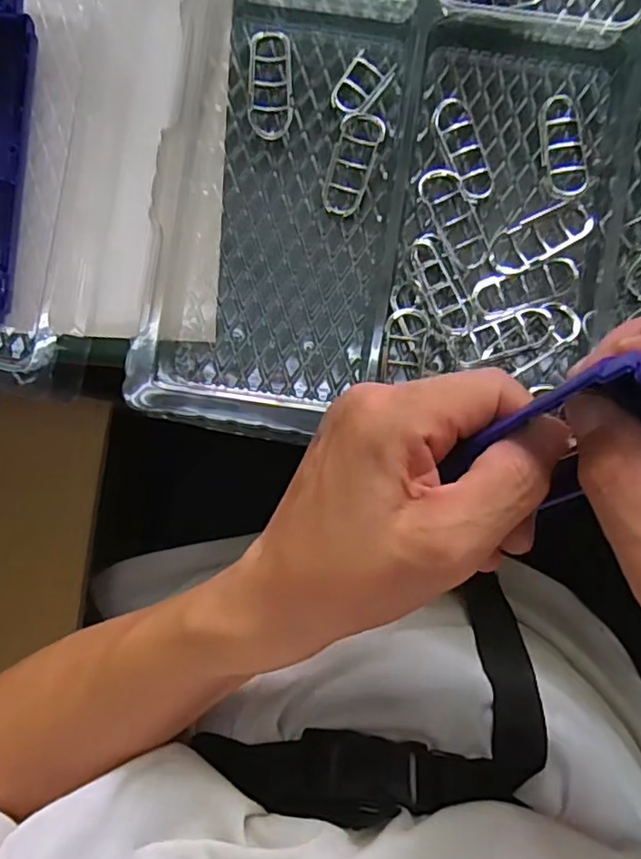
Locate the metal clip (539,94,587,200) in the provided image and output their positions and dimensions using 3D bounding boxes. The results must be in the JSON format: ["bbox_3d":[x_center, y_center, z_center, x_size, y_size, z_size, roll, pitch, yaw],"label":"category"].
[{"bbox_3d":[0.123,-0.143,0.311,0.021,0.009,0.054,-8,91,1],"label":"metal clip"}]

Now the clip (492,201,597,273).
[{"bbox_3d":[0.111,-0.097,0.310,0.053,0.010,0.023,-27,90,1],"label":"clip"}]

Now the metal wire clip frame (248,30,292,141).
[{"bbox_3d":[-0.025,-0.176,0.312,0.022,0.009,0.052,3,91,1],"label":"metal wire clip frame"}]

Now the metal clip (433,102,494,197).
[{"bbox_3d":[0.073,-0.142,0.312,0.020,0.008,0.052,-24,91,1],"label":"metal clip"}]

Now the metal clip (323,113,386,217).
[{"bbox_3d":[0.017,-0.134,0.312,0.022,0.010,0.051,15,91,1],"label":"metal clip"}]

